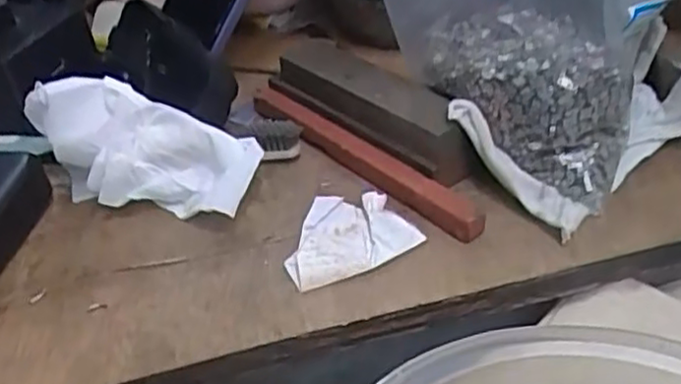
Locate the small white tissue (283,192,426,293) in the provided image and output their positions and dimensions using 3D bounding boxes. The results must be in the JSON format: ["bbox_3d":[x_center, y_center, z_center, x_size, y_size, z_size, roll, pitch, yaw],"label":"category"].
[{"bbox_3d":[0.000,0.017,0.285,0.051,0.010,0.039,-24,41,-22],"label":"small white tissue"}]

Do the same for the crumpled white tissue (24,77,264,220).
[{"bbox_3d":[-0.088,-0.018,0.303,0.093,0.057,0.030,2,38,10],"label":"crumpled white tissue"}]

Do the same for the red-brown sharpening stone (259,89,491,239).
[{"bbox_3d":[0.005,-0.017,0.325,0.013,0.016,0.147,-30,44,-28],"label":"red-brown sharpening stone"}]

